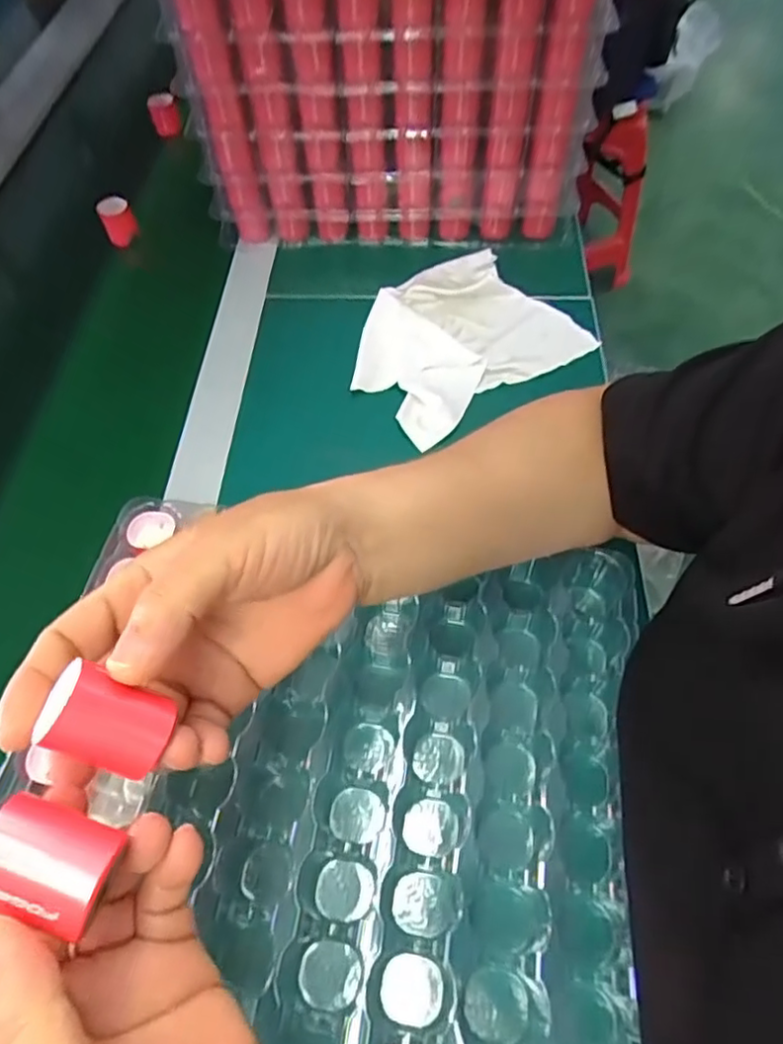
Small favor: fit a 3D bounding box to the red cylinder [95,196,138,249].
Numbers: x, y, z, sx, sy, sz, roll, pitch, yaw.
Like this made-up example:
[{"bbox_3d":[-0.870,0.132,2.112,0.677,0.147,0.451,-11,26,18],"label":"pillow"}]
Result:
[{"bbox_3d":[-0.277,-0.305,0.662,0.032,0.044,0.031,-26,59,-14],"label":"red cylinder"}]

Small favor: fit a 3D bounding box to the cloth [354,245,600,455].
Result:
[{"bbox_3d":[0.055,-0.162,0.561,0.191,0.031,0.152,-32,61,-16],"label":"cloth"}]

